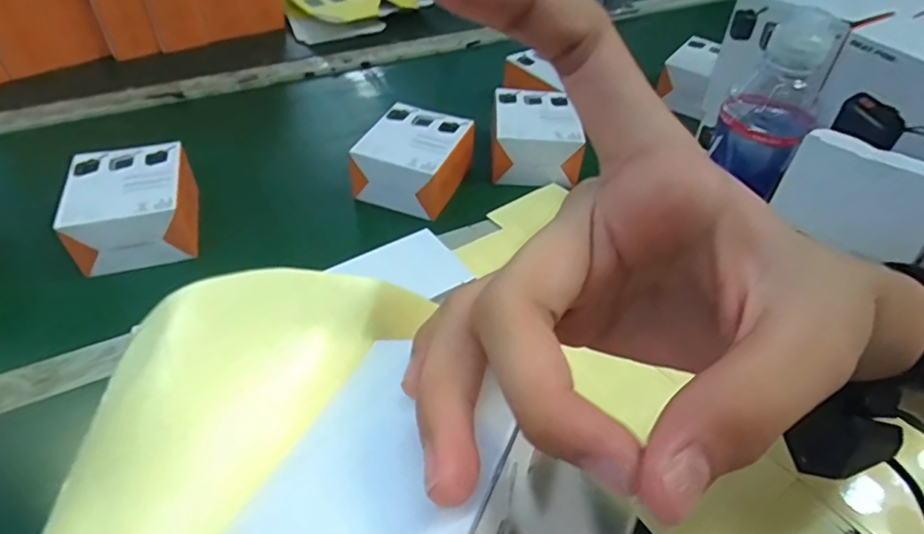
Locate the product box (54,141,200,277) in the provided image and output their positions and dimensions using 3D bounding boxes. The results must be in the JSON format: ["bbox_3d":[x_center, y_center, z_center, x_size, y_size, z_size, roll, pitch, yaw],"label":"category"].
[{"bbox_3d":[-0.324,-0.058,0.552,0.105,0.073,0.116,-8,45,-15],"label":"product box"}]

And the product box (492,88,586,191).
[{"bbox_3d":[0.088,-0.164,0.676,0.099,0.064,0.128,4,43,-3],"label":"product box"}]

